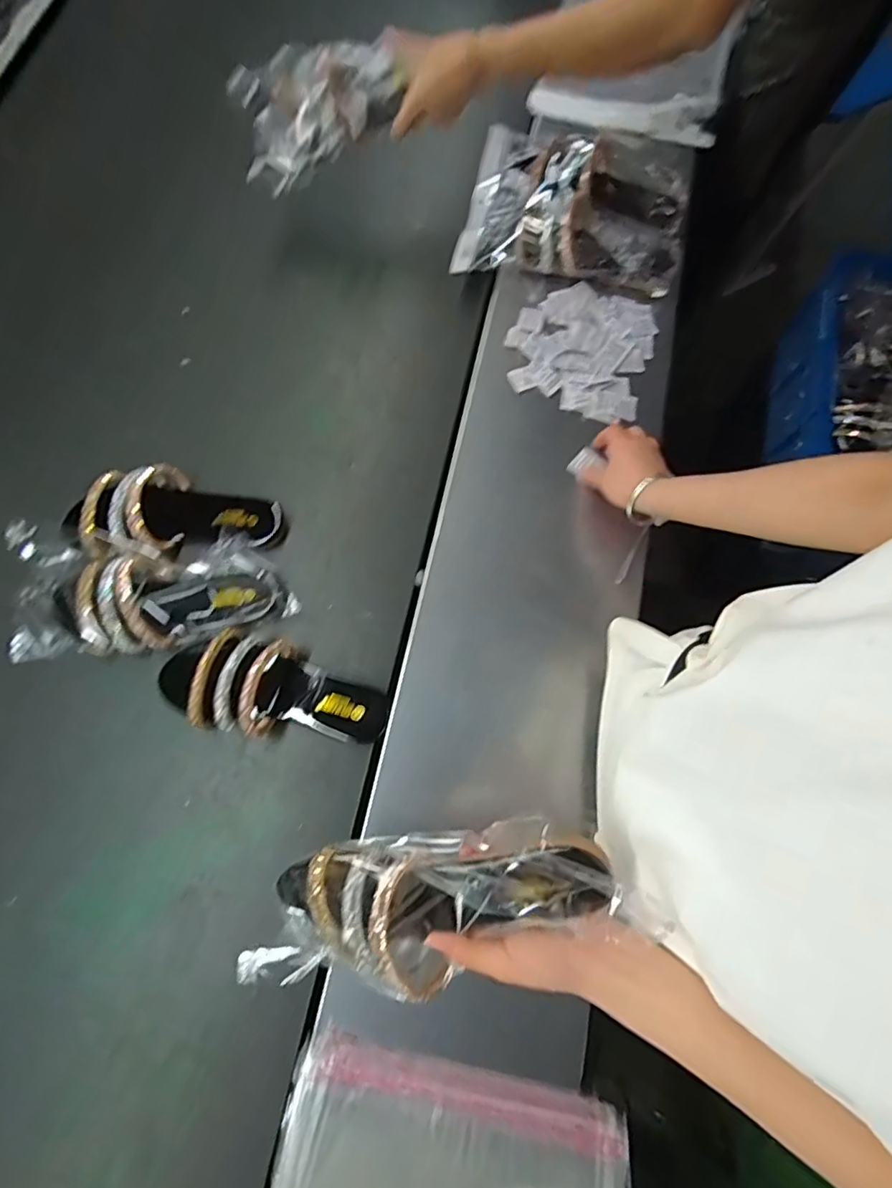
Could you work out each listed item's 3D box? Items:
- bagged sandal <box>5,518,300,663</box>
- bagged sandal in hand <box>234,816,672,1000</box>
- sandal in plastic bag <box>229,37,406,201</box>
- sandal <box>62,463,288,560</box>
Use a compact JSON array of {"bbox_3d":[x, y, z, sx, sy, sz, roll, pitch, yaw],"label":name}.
[{"bbox_3d":[-0.322,0.002,0.615,0.295,0.093,0.132,0,73,0],"label":"bagged sandal"},{"bbox_3d":[0.002,0.209,0.379,0.254,0.088,0.095,-18,72,15],"label":"bagged sandal in hand"},{"bbox_3d":[-0.154,-0.601,0.691,0.209,0.104,0.113,-39,77,-11],"label":"sandal in plastic bag"},{"bbox_3d":[-0.307,-0.089,0.627,0.228,0.059,0.108,9,73,2],"label":"sandal"}]

